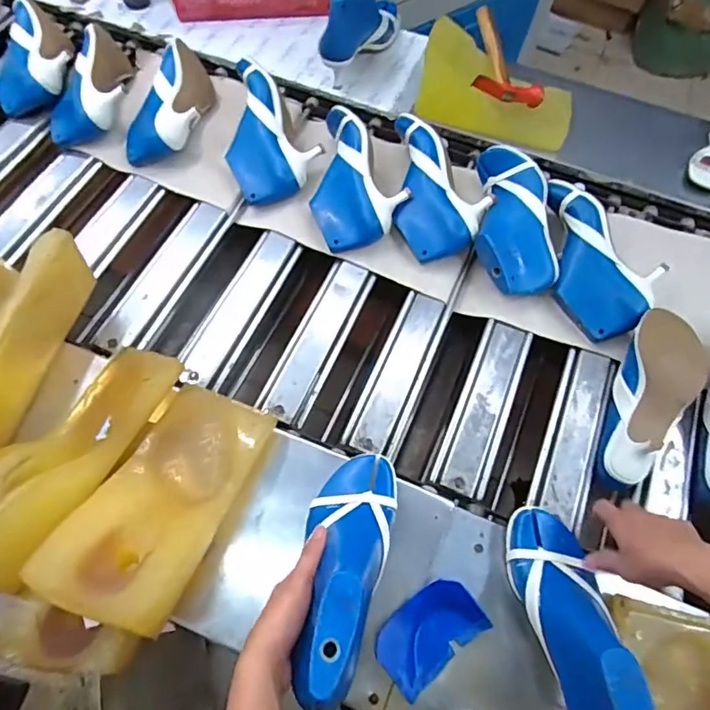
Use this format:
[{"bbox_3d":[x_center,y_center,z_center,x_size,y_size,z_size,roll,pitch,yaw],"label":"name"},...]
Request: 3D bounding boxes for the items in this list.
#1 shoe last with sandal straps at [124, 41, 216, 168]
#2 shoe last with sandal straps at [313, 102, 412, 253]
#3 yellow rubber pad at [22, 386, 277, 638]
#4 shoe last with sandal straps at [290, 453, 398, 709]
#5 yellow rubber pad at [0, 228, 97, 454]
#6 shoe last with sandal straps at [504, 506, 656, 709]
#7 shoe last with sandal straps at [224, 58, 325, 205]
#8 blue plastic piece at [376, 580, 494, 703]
[{"bbox_3d":[-0.317,-0.441,0.887,0.118,0.072,0.235,5,65,-1],"label":"shoe last with sandal straps"},{"bbox_3d":[0.001,-0.292,0.833,0.149,0.073,0.238,-6,78,-6],"label":"shoe last with sandal straps"},{"bbox_3d":[-0.204,0.163,0.567,0.146,0.066,0.278,24,46,8],"label":"yellow rubber pad"},{"bbox_3d":[-0.012,0.218,0.532,0.093,0.090,0.268,12,32,2],"label":"shoe last with sandal straps"},{"bbox_3d":[-0.434,-0.005,0.627,0.073,0.122,0.300,14,65,3],"label":"yellow rubber pad"},{"bbox_3d":[0.231,0.279,0.520,0.088,0.084,0.268,-1,34,-4],"label":"shoe last with sandal straps"},{"bbox_3d":[-0.150,-0.378,0.859,0.149,0.089,0.225,-18,67,-11],"label":"shoe last with sandal straps"},{"bbox_3d":[0.084,0.310,0.565,0.119,0.021,0.078,-39,87,-10],"label":"blue plastic piece"}]

